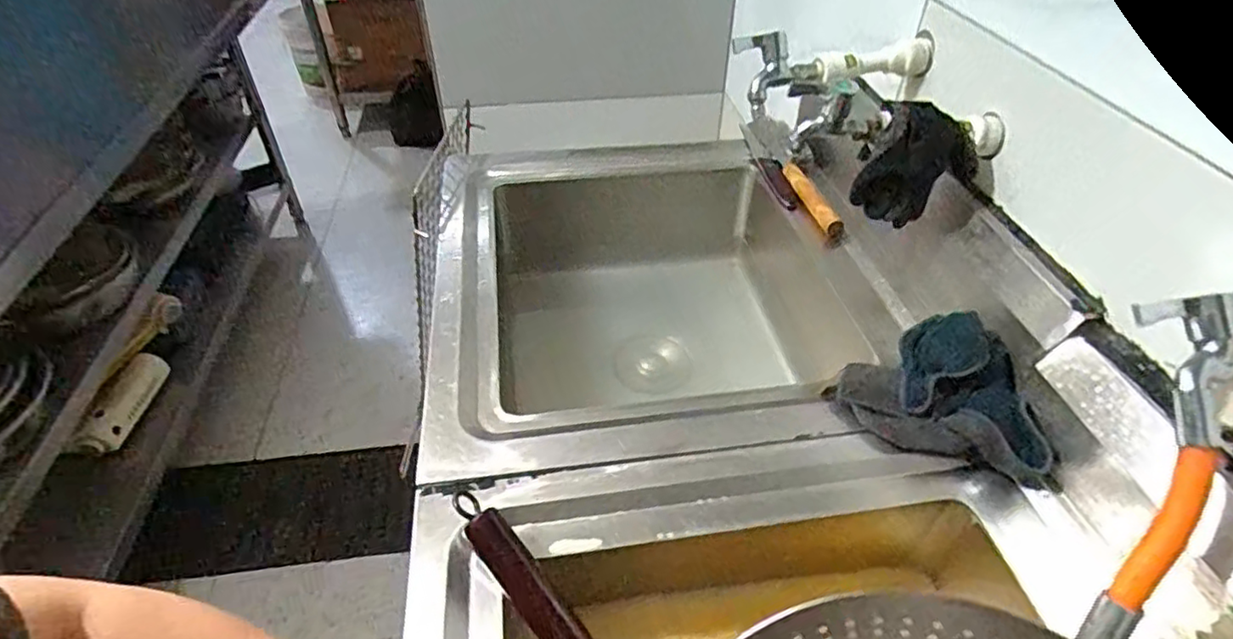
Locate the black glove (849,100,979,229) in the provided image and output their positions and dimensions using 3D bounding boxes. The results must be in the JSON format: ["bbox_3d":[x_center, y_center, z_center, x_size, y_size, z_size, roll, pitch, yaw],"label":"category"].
[{"bbox_3d":[0.344,-0.178,0.747,0.121,0.127,0.039,6,43,6],"label":"black glove"}]

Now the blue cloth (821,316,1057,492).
[{"bbox_3d":[0.330,0.074,0.615,0.149,0.062,0.196,-33,52,-31],"label":"blue cloth"}]

